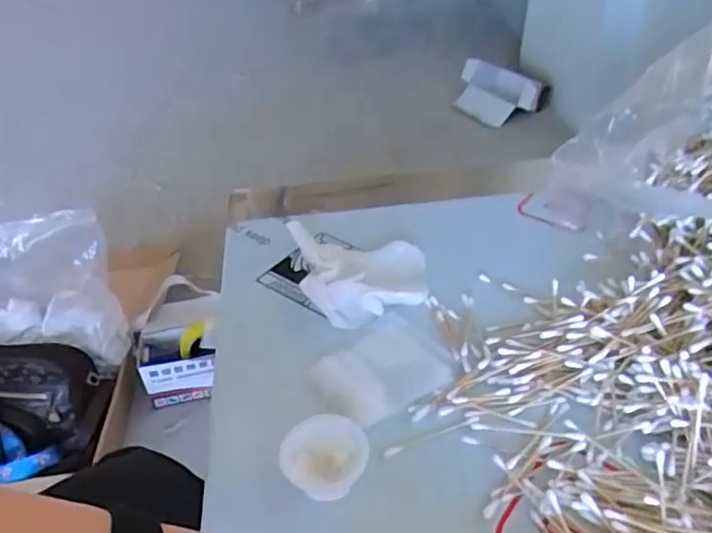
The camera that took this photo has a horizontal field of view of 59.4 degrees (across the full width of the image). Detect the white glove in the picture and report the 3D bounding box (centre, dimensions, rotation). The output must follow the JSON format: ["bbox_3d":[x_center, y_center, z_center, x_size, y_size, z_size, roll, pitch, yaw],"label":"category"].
[{"bbox_3d":[0.006,-0.002,0.546,0.108,0.033,0.117,-2,39,2],"label":"white glove"}]

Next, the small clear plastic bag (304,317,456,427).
[{"bbox_3d":[0.022,0.074,0.465,0.091,0.012,0.077,-28,45,-27],"label":"small clear plastic bag"}]

